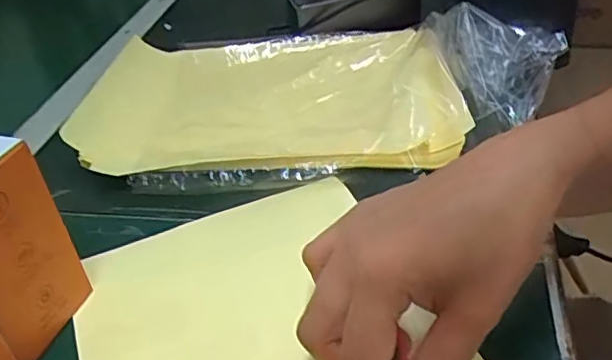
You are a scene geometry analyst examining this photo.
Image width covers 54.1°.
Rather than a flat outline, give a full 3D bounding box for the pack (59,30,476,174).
[{"bbox_3d":[-0.034,-0.083,0.513,0.299,0.033,0.208,-4,39,3],"label":"pack"}]

